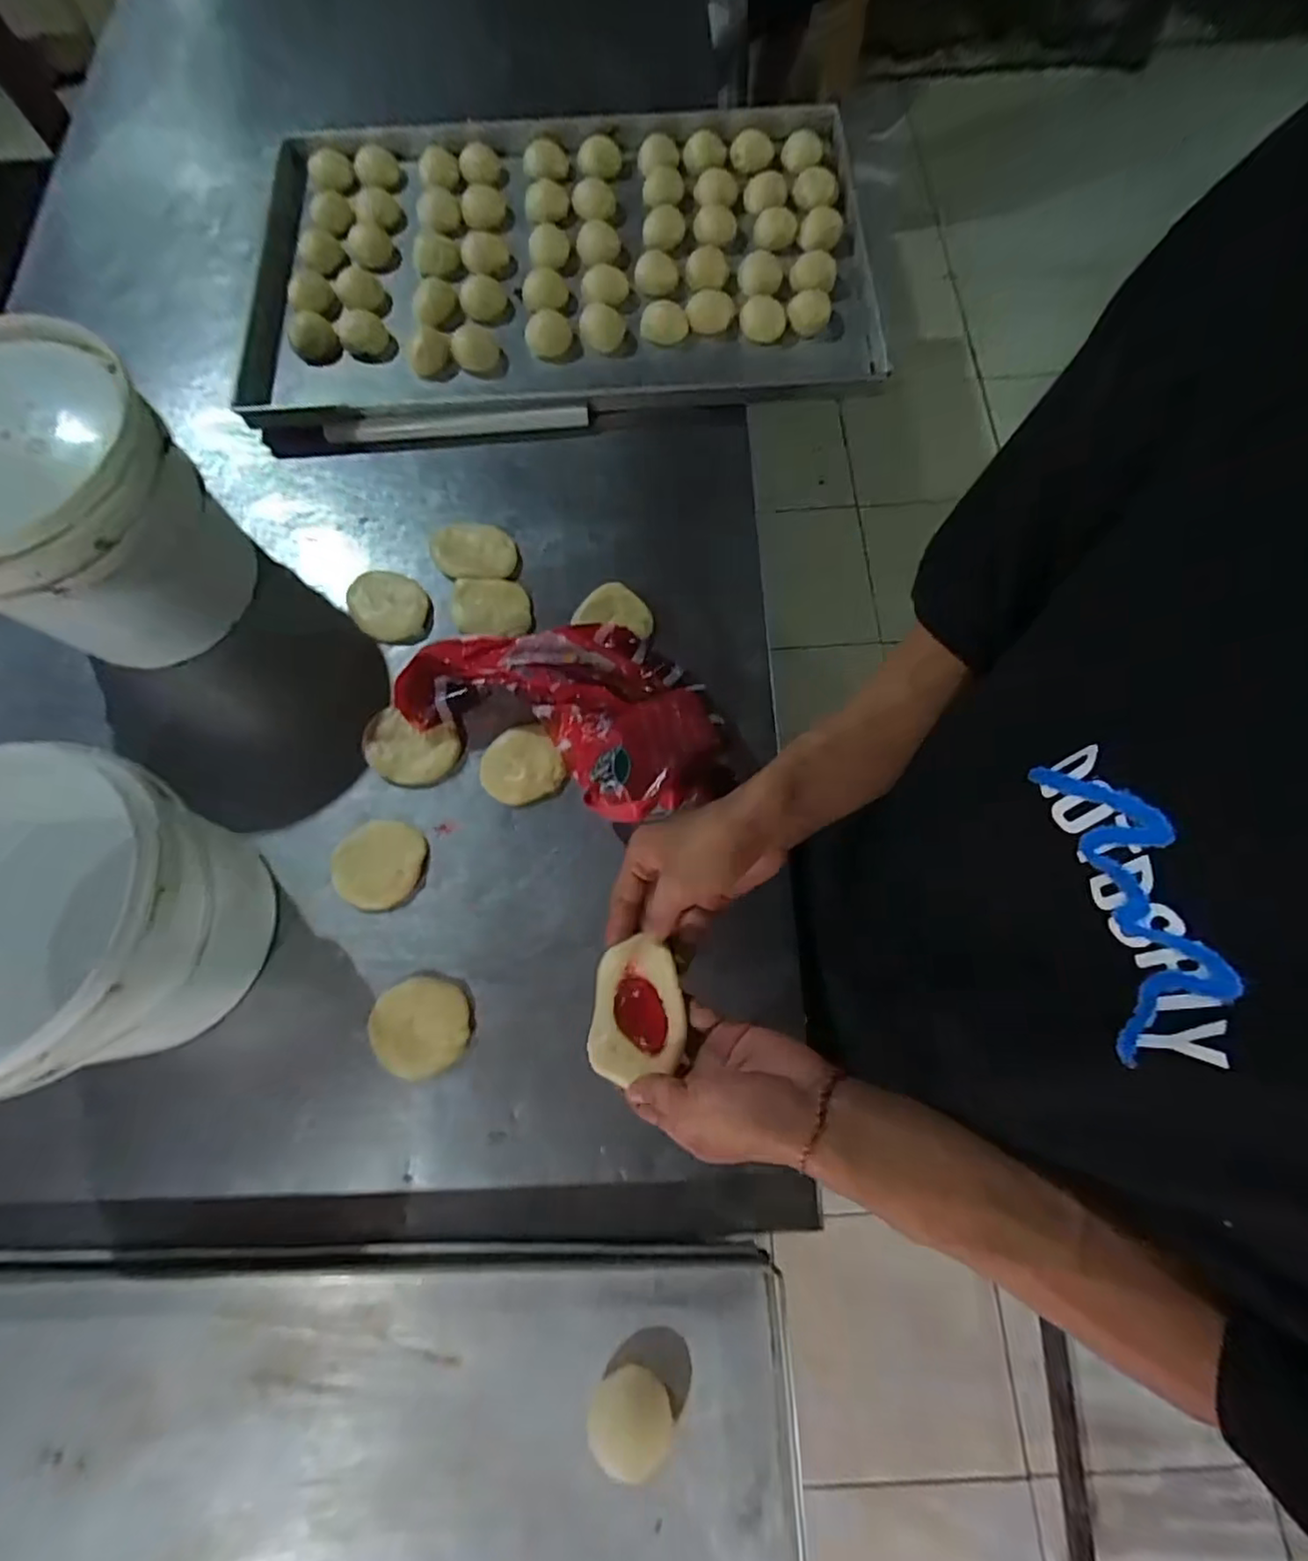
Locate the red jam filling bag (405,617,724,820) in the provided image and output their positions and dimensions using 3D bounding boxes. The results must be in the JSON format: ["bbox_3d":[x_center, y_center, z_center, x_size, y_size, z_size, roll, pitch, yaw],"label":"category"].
[{"bbox_3d":[-0.074,-0.065,0.563,0.301,0.067,0.152,26,76,9],"label":"red jam filling bag"}]

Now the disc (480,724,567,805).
[{"bbox_3d":[-0.123,-0.015,0.584,0.074,0.013,0.071,-1,73,2],"label":"disc"}]

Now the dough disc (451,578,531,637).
[{"bbox_3d":[-0.163,-0.172,0.625,0.079,0.020,0.071,-3,73,1],"label":"dough disc"}]

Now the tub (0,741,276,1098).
[{"bbox_3d":[-0.422,0.097,0.468,0.201,0.170,0.212,-1,73,2],"label":"tub"}]

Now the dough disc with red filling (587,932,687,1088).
[{"bbox_3d":[-0.011,0.151,0.419,0.064,0.006,0.088,2,74,22],"label":"dough disc with red filling"}]

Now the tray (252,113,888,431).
[{"bbox_3d":[-0.116,-0.618,0.747,0.736,0.062,0.455,-2,73,1],"label":"tray"}]

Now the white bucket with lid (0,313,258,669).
[{"bbox_3d":[-0.494,-0.231,0.561,0.194,0.208,0.199,-38,76,-9],"label":"white bucket with lid"}]

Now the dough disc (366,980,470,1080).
[{"bbox_3d":[-0.189,0.198,0.511,0.072,0.018,0.073,-1,73,2],"label":"dough disc"}]

